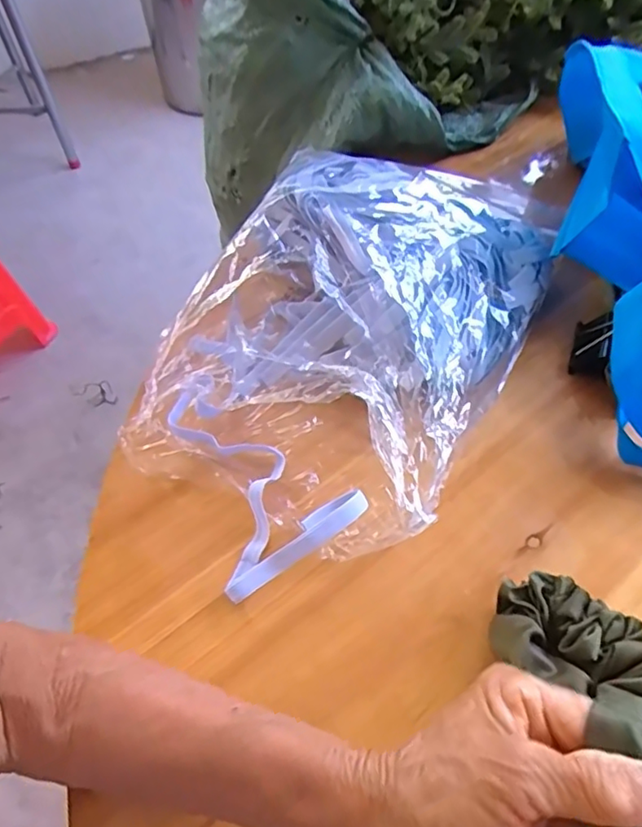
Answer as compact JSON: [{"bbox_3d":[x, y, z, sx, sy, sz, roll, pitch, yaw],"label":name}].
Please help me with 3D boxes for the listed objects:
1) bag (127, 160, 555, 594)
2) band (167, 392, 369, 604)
[{"bbox_3d":[0.020,-0.061,0.421,0.225,0.096,0.375,23,58,19],"label":"bag"},{"bbox_3d":[-0.037,0.039,0.388,0.095,0.030,0.144,-20,54,-12],"label":"band"}]

